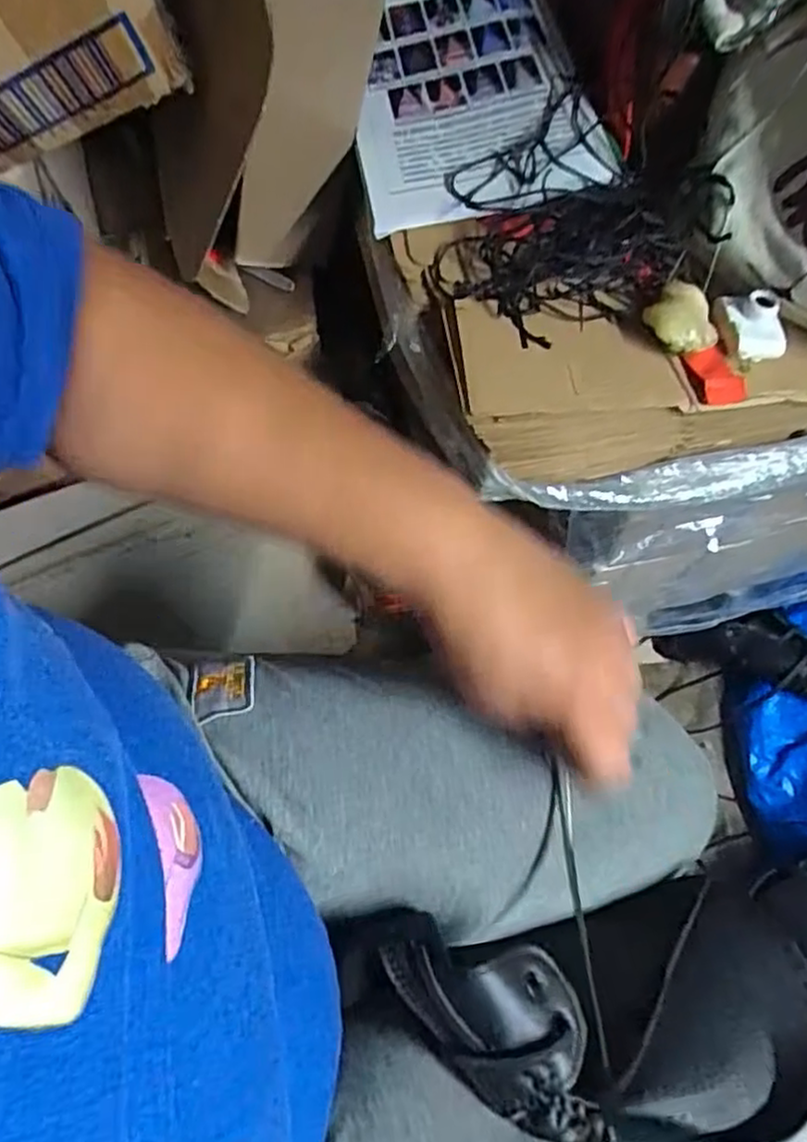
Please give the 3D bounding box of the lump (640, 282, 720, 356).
[{"bbox_3d":[0.157,-0.144,0.401,0.033,0.024,0.040,-10,65,-5],"label":"lump"}]

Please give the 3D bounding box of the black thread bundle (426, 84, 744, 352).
[{"bbox_3d":[0.091,-0.216,0.424,0.156,0.043,0.147,-27,67,-12],"label":"black thread bundle"}]

